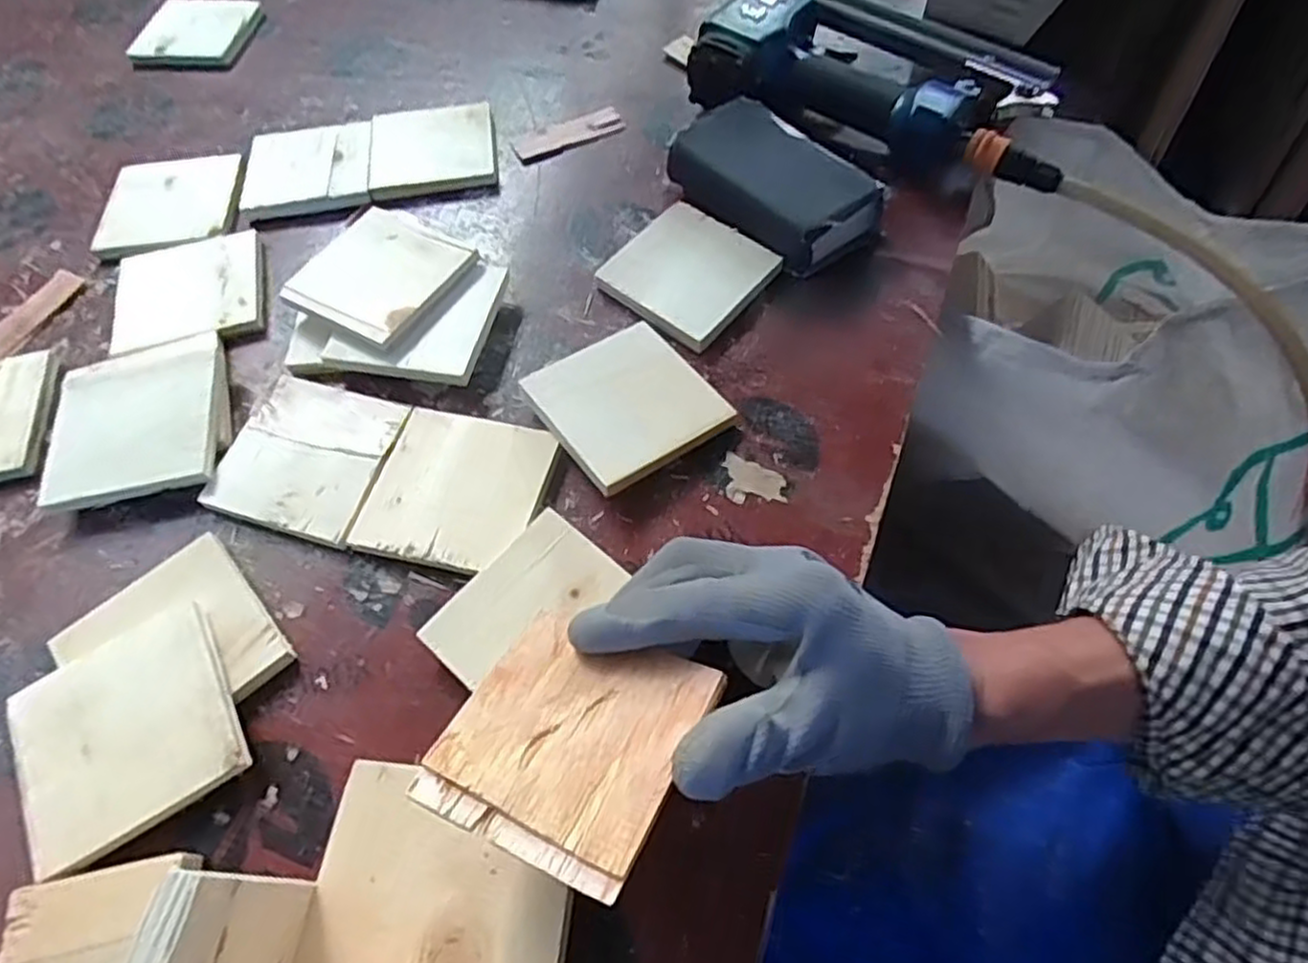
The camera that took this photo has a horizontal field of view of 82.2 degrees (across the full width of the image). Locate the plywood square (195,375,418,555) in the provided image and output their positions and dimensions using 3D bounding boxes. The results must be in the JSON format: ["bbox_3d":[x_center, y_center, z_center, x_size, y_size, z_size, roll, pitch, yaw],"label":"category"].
[{"bbox_3d":[-0.194,-0.014,0.425,0.087,0.013,0.092,13,61,9],"label":"plywood square"}]

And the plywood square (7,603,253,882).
[{"bbox_3d":[-0.238,0.113,0.338,0.089,0.004,0.089,-29,65,-13],"label":"plywood square"}]

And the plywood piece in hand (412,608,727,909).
[{"bbox_3d":[-0.031,0.093,0.276,0.085,0.004,0.087,15,47,24],"label":"plywood piece in hand"}]

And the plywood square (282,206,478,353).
[{"bbox_3d":[-0.172,-0.130,0.467,0.091,0.009,0.091,29,67,19],"label":"plywood square"}]

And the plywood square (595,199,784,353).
[{"bbox_3d":[0.022,-0.134,0.480,0.086,0.017,0.088,36,67,20],"label":"plywood square"}]

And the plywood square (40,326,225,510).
[{"bbox_3d":[-0.299,-0.039,0.433,0.089,0.015,0.109,-16,61,-7],"label":"plywood square"}]

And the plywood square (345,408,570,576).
[{"bbox_3d":[-0.106,0.002,0.405,0.090,0.004,0.089,11,61,8],"label":"plywood square"}]

